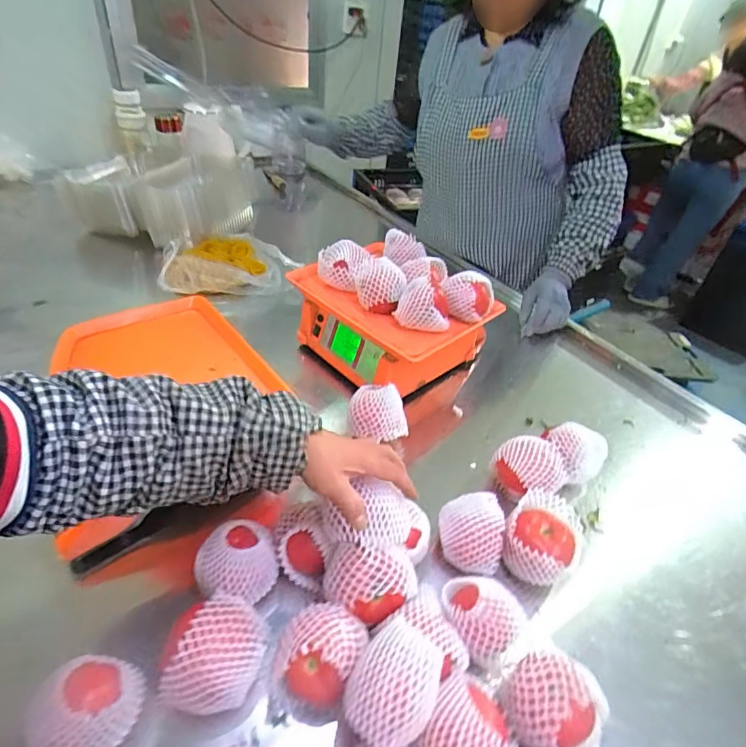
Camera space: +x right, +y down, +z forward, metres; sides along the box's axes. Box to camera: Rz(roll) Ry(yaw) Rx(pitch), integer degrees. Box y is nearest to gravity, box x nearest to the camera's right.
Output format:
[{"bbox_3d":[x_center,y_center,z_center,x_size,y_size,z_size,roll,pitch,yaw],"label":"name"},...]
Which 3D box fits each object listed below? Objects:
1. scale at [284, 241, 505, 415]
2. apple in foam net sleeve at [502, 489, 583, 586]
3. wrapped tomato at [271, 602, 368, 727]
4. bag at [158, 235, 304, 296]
[{"bbox_3d":[0.031,-0.086,0.827,0.305,0.154,0.248,33,46,28],"label":"scale"},{"bbox_3d":[0.198,0.193,0.545,0.079,0.076,0.086,30,45,26],"label":"apple in foam net sleeve"},{"bbox_3d":[-0.048,0.257,0.427,0.072,0.070,0.077,19,41,14],"label":"wrapped tomato"},{"bbox_3d":[-0.307,-0.237,1.001,0.270,0.055,0.182,-5,41,-14],"label":"bag"}]

